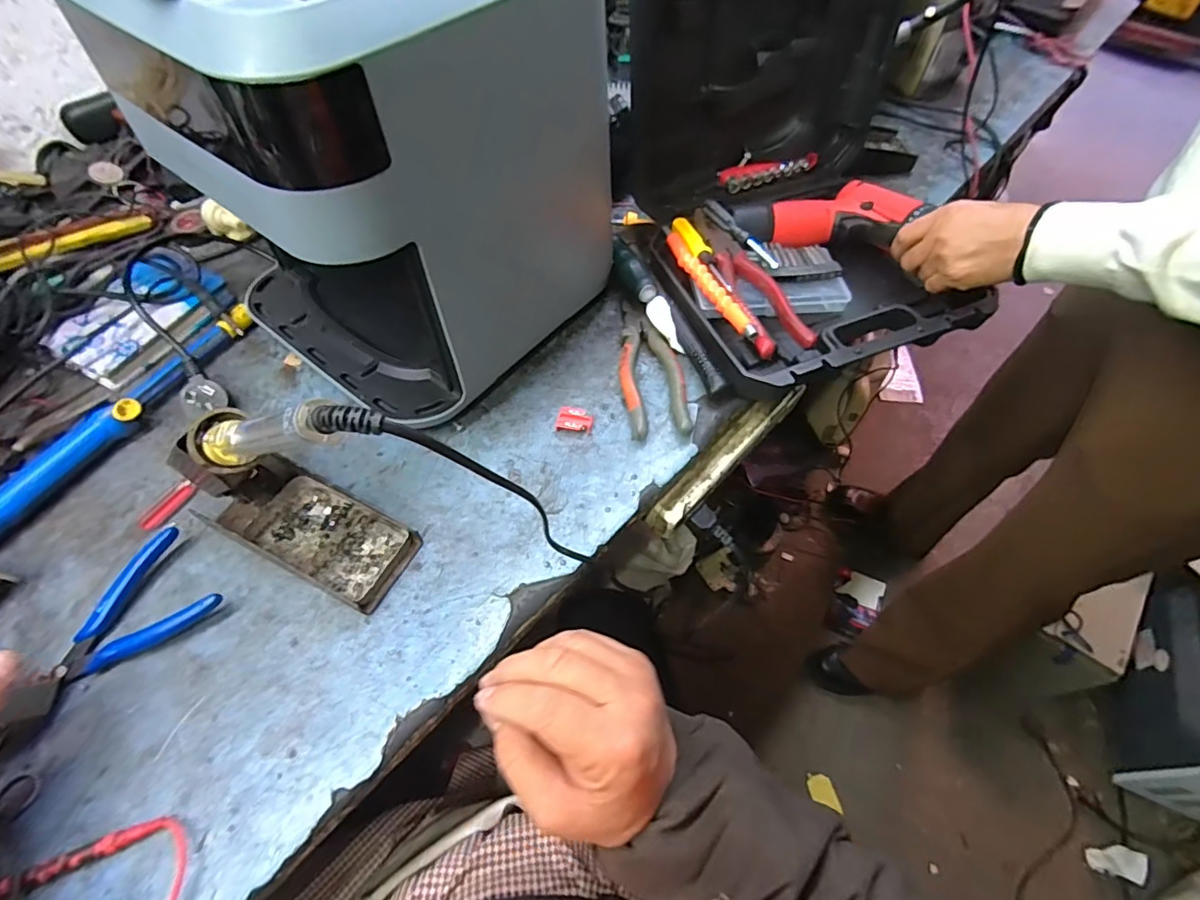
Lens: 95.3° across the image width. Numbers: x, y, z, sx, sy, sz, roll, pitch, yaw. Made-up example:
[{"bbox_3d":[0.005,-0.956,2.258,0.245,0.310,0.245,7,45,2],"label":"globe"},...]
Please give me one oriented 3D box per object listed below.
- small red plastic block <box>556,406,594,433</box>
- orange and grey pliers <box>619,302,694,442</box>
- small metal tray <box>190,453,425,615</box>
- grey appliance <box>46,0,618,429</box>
[{"bbox_3d":[-0.022,-0.026,0.487,0.031,0.013,0.021,9,57,6],"label":"small red plastic block"},{"bbox_3d":[0.046,-0.081,0.517,0.057,0.017,0.158,-7,57,-4],"label":"orange and grey pliers"},{"bbox_3d":[-0.222,0.058,0.420,0.155,0.031,0.066,24,60,15],"label":"small metal tray"},{"bbox_3d":[-0.168,-0.232,0.439,0.260,0.307,0.258,34,63,20],"label":"grey appliance"}]

